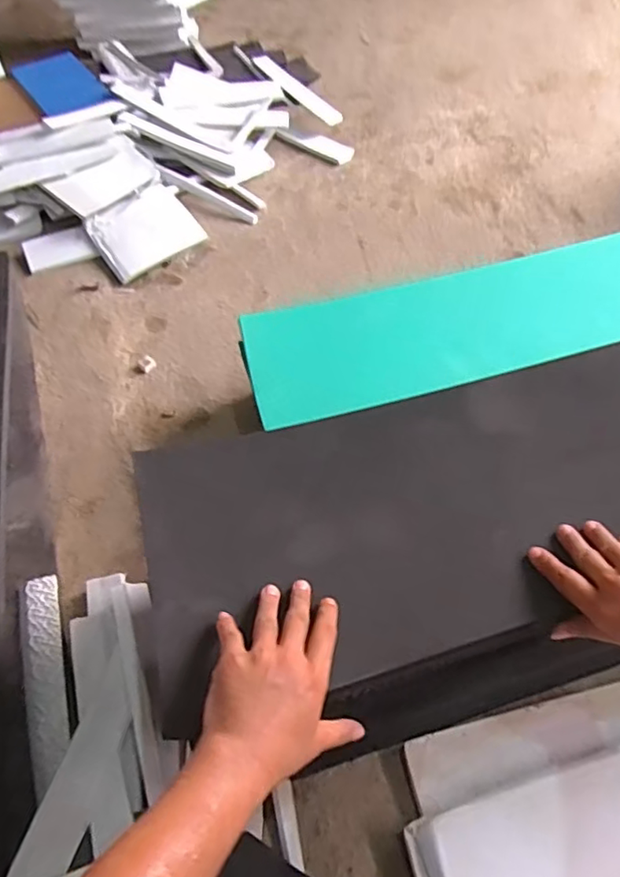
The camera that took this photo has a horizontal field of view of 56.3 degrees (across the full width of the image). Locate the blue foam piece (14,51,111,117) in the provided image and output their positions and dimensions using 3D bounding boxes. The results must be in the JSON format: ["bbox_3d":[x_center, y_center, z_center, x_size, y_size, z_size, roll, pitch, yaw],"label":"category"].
[{"bbox_3d":[-0.546,-0.779,1.272,0.145,0.012,0.213,-35,70,-15],"label":"blue foam piece"}]

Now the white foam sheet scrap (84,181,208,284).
[{"bbox_3d":[-0.334,-0.419,1.163,0.199,0.007,0.166,-35,81,-19],"label":"white foam sheet scrap"}]

